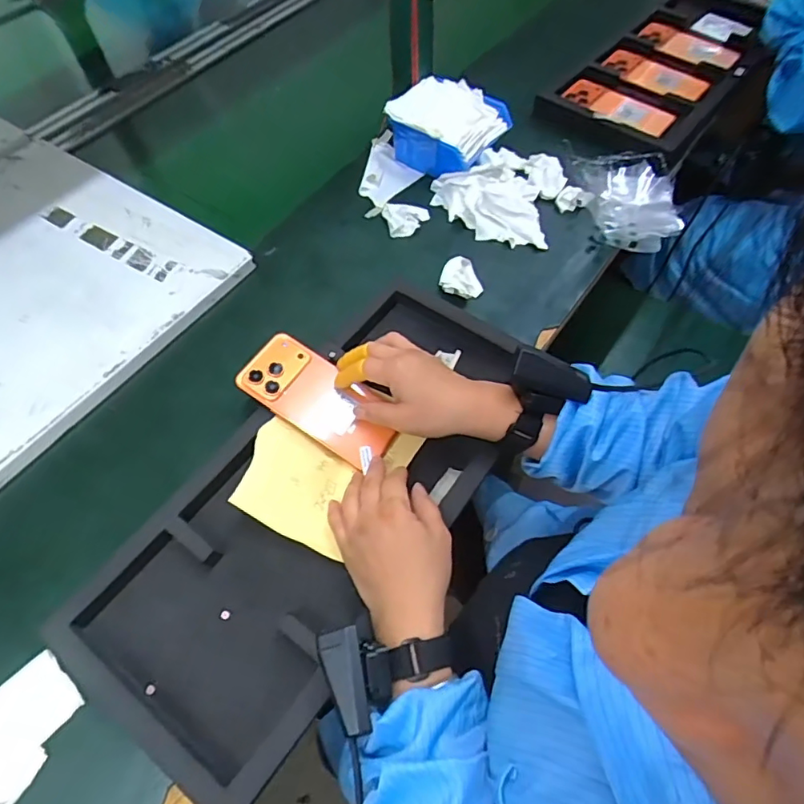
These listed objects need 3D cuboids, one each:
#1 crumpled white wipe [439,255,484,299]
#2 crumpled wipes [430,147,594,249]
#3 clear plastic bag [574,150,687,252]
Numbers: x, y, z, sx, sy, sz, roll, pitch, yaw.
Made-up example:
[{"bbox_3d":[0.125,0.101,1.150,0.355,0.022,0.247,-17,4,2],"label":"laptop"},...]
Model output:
[{"bbox_3d":[0.072,-0.148,0.640,0.048,0.017,0.049,10,60,10],"label":"crumpled white wipe"},{"bbox_3d":[0.146,-0.265,0.712,0.175,0.040,0.155,-21,59,-9],"label":"crumpled wipes"},{"bbox_3d":[0.291,-0.262,0.693,0.108,0.024,0.155,-7,58,-1],"label":"clear plastic bag"}]

